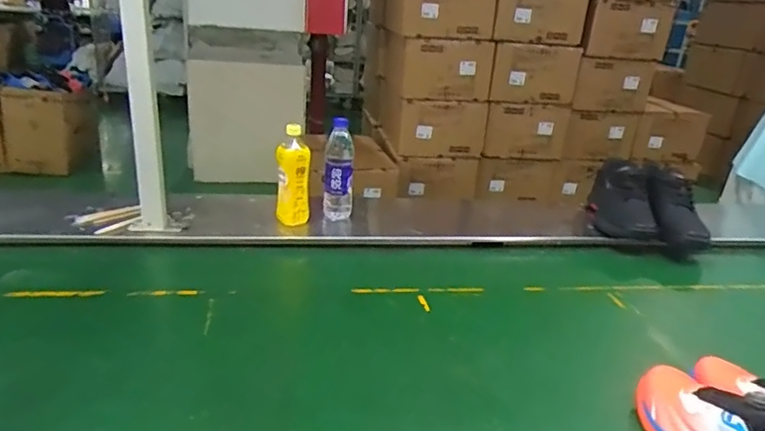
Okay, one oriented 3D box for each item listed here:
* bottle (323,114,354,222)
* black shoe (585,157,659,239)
[{"bbox_3d":[-0.101,-0.094,1.245,0.066,0.235,0.061,3,22,-7],"label":"bottle"},{"bbox_3d":[0.601,-0.042,1.349,0.134,0.144,0.228,10,22,11],"label":"black shoe"}]

